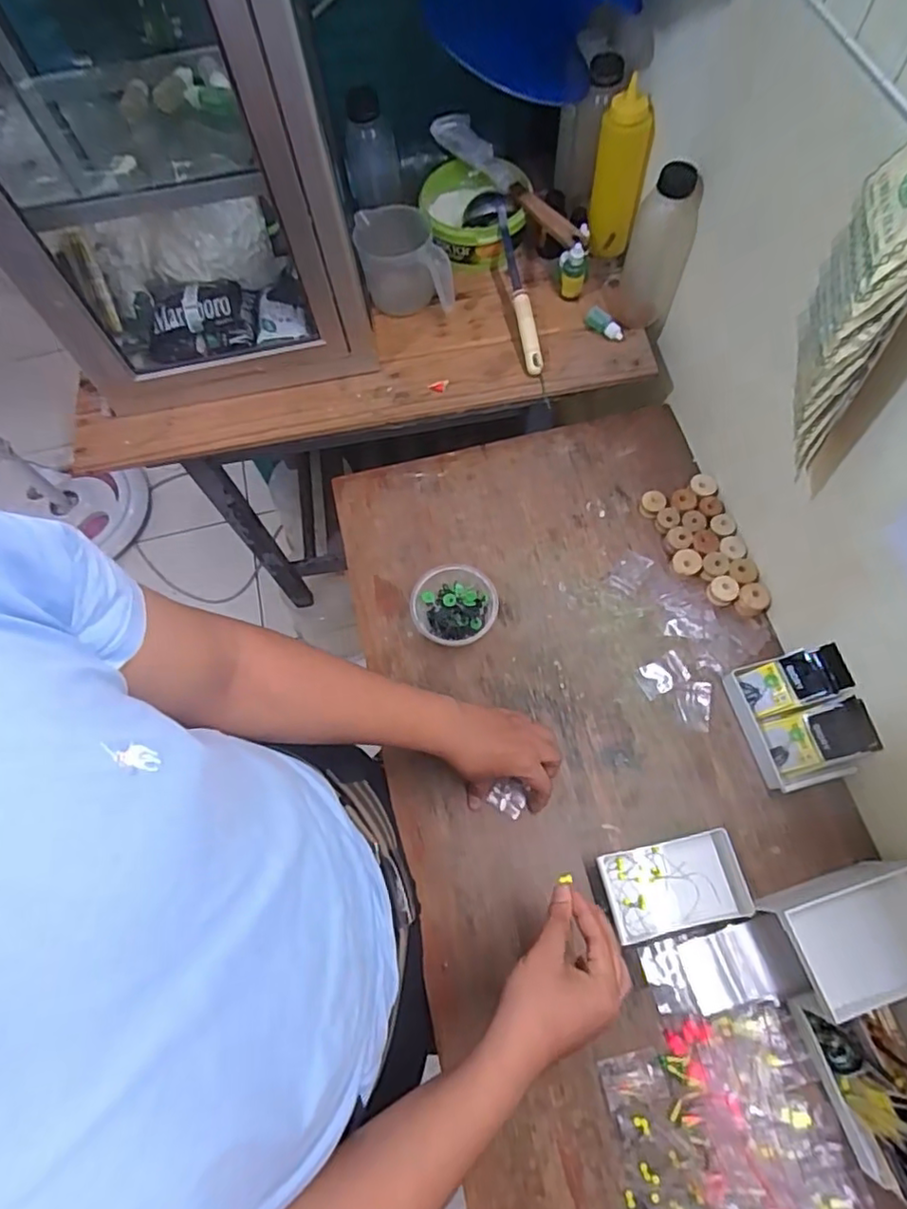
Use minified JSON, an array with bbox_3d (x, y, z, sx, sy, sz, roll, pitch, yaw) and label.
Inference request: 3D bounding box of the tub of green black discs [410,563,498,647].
[{"bbox_3d":[0.001,0.006,0.750,0.104,0.057,0.096,1,68,3],"label":"tub of green black discs"}]

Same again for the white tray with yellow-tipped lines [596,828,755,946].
[{"bbox_3d":[0.226,0.291,0.632,0.137,0.030,0.083,-13,68,-2],"label":"white tray with yellow-tipped lines"}]

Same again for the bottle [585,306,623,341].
[{"bbox_3d":[0.204,-0.378,0.823,0.060,0.017,0.026,38,75,16],"label":"bottle"}]

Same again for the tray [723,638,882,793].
[{"bbox_3d":[0.376,0.121,0.664,0.092,0.077,0.136,-13,68,-2],"label":"tray"}]

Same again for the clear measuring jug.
[{"bbox_3d":[-0.066,-0.463,0.826,0.122,0.094,0.084,-5,68,1],"label":"clear measuring jug"}]

